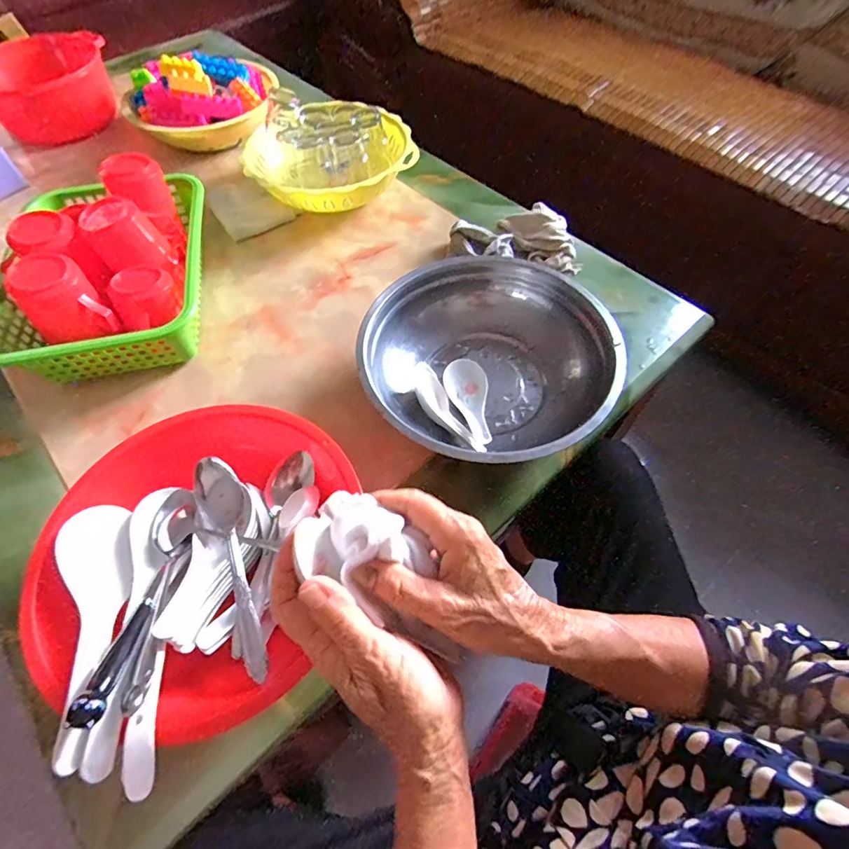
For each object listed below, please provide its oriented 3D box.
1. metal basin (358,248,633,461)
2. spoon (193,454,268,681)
[{"bbox_3d":[0.069,-0.062,0.489,0.252,0.077,0.238,-1,58,1],"label":"metal basin"},{"bbox_3d":[-0.147,0.109,0.365,0.034,0.025,0.168,-19,73,-10],"label":"spoon"}]

